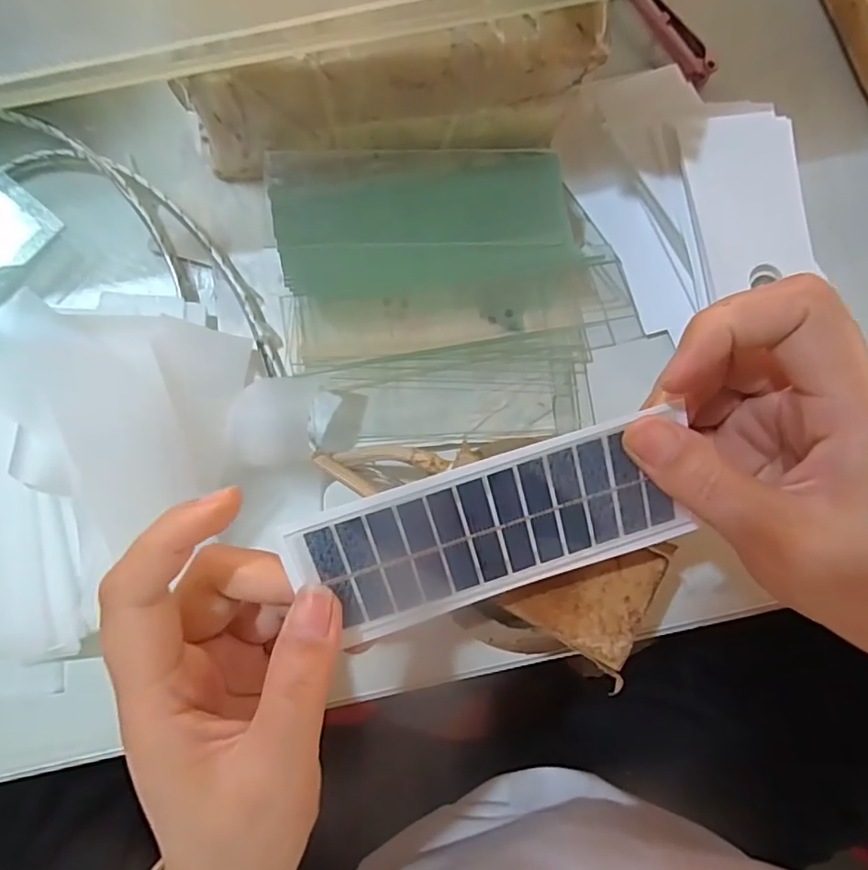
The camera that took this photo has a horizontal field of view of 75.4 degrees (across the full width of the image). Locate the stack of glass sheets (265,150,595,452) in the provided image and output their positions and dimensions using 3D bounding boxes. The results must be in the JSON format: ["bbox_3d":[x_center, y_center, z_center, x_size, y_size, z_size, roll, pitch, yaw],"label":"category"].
[{"bbox_3d":[0.004,-0.066,0.275,0.149,0.023,0.136,-3,99,-5],"label":"stack of glass sheets"}]

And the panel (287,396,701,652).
[{"bbox_3d":[0.021,0.033,0.193,0.130,0.004,0.050,-19,109,-2],"label":"panel"}]

